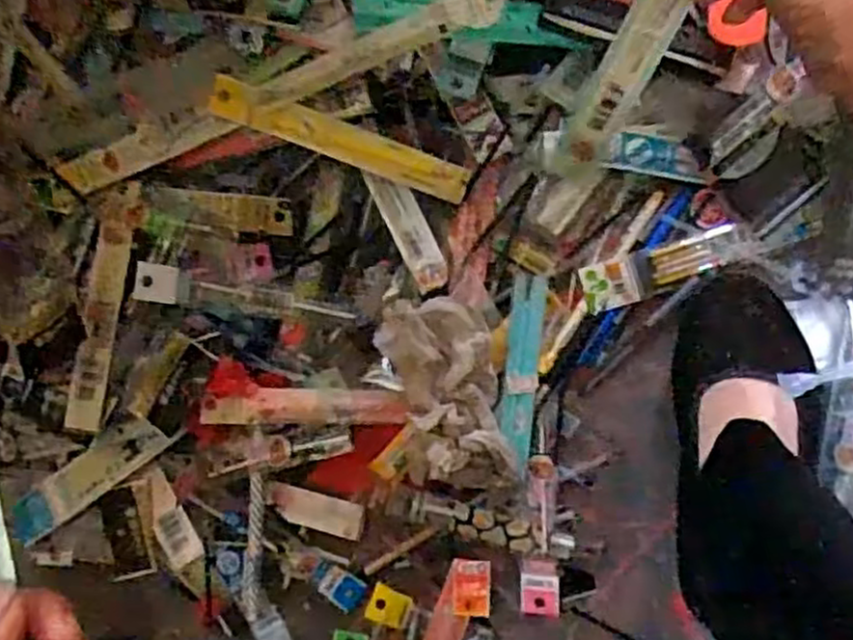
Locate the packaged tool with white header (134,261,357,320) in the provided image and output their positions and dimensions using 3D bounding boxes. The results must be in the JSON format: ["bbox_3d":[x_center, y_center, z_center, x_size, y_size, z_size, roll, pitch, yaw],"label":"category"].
[{"bbox_3d":[-0.127,-0.015,0.518,0.149,0.006,0.025,9,96,-8],"label":"packaged tool with white header"}]

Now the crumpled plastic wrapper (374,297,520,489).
[{"bbox_3d":[0.014,0.050,0.484,0.070,0.057,0.130,-10,91,7],"label":"crumpled plastic wrapper"}]

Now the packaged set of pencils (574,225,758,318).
[{"bbox_3d":[0.161,-0.035,0.488,0.114,0.009,0.031,-17,90,8],"label":"packaged set of pencils"}]

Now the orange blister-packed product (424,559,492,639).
[{"bbox_3d":[0.014,0.230,0.515,0.033,0.012,0.135,19,94,6],"label":"orange blister-packed product"}]

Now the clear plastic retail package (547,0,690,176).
[{"bbox_3d":[0.099,-0.125,0.362,0.026,0.005,0.125,28,125,3],"label":"clear plastic retail package"}]

